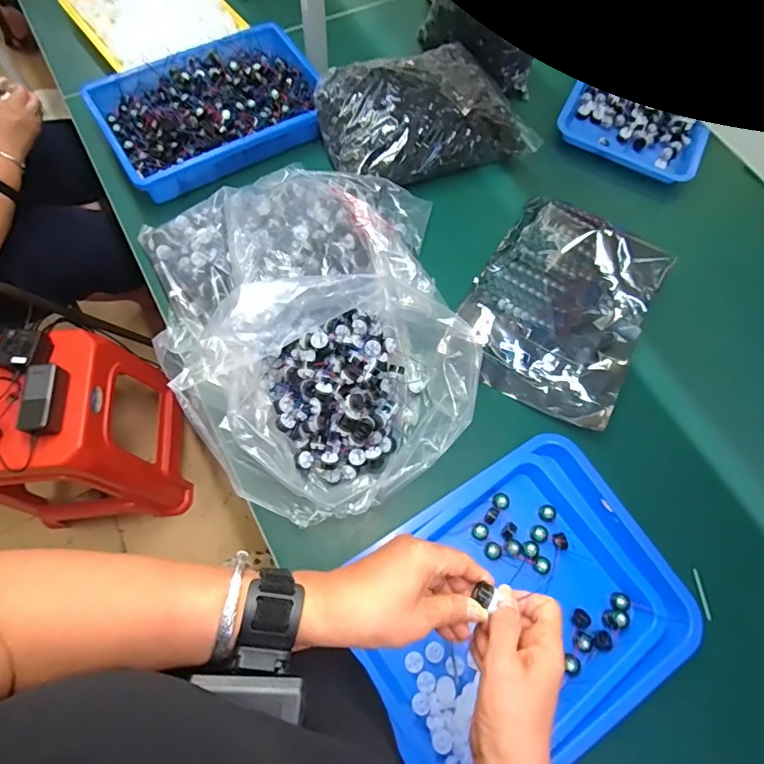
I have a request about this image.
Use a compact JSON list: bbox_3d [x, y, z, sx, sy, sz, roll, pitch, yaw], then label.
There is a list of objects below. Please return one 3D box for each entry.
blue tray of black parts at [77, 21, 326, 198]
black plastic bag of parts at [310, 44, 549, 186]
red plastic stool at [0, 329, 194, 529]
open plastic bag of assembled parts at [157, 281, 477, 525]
[{"bbox_3d":[-0.292,-0.488,0.801,0.380,0.055,0.262,-31,74,-13],"label":"blue tray of black parts"},{"bbox_3d":[0.071,-0.461,0.780,0.336,0.097,0.203,-21,72,-10],"label":"black plastic bag of parts"},{"bbox_3d":[-0.711,0.121,1.070,0.351,0.476,0.343,-2,70,-4],"label":"red plastic stool"},{"bbox_3d":[-0.034,0.007,0.555,0.354,0.159,0.248,-24,73,-11],"label":"open plastic bag of assembled parts"}]

